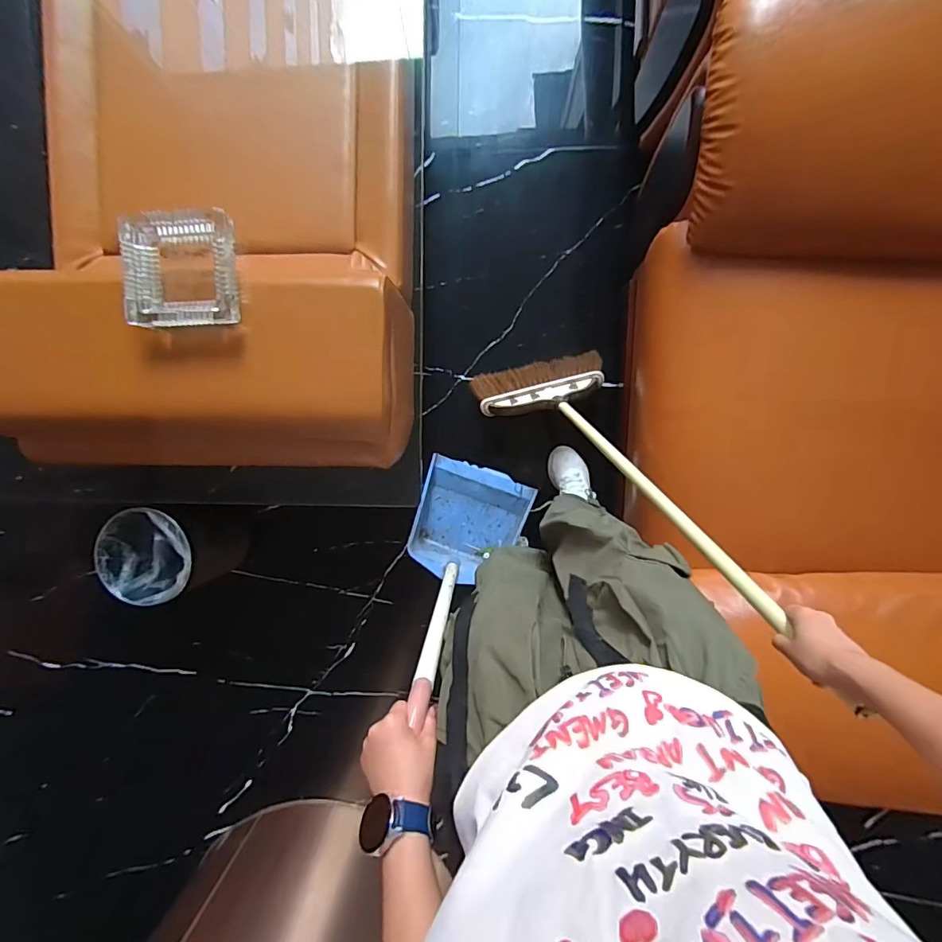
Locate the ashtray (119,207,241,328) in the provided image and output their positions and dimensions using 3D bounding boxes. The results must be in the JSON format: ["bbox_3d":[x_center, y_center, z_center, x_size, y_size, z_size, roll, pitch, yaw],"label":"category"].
[{"bbox_3d":[-0.489,-0.342,0.830,0.178,0.057,0.186,2,90,4],"label":"ashtray"}]

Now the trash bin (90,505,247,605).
[{"bbox_3d":[-0.734,0.194,1.234,0.215,0.314,0.212,0,90,4],"label":"trash bin"}]

